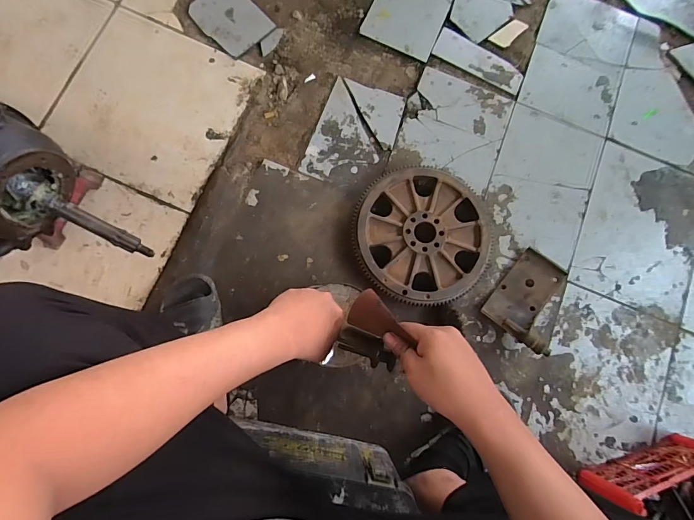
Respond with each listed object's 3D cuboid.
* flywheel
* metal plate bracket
[{"bbox_3d":[0.178,-0.058,0.887,0.319,0.067,0.311,1,82,-5],"label":"flywheel"},{"bbox_3d":[0.438,0.091,0.880,0.154,0.062,0.207,40,81,4],"label":"metal plate bracket"}]

